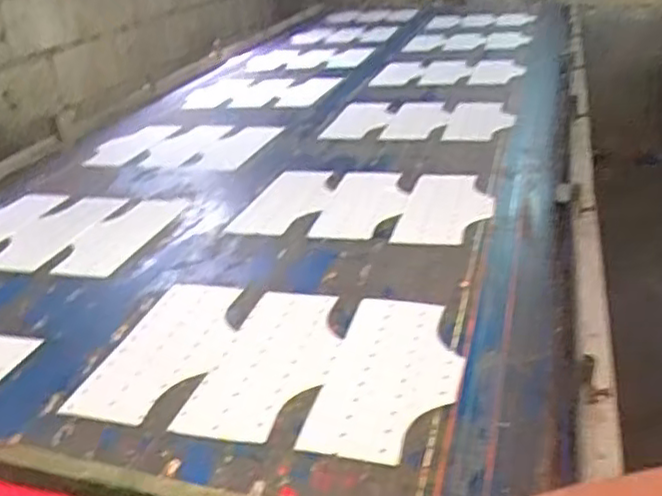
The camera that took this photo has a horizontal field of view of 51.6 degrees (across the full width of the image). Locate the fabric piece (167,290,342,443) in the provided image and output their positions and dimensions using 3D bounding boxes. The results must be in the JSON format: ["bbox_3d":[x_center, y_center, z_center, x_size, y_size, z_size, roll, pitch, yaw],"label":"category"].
[{"bbox_3d":[-0.073,0.139,0.883,0.149,0.007,0.300,1,28,15],"label":"fabric piece"}]

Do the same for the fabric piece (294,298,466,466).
[{"bbox_3d":[0.078,0.149,0.840,0.155,0.009,0.298,3,27,17],"label":"fabric piece"}]

